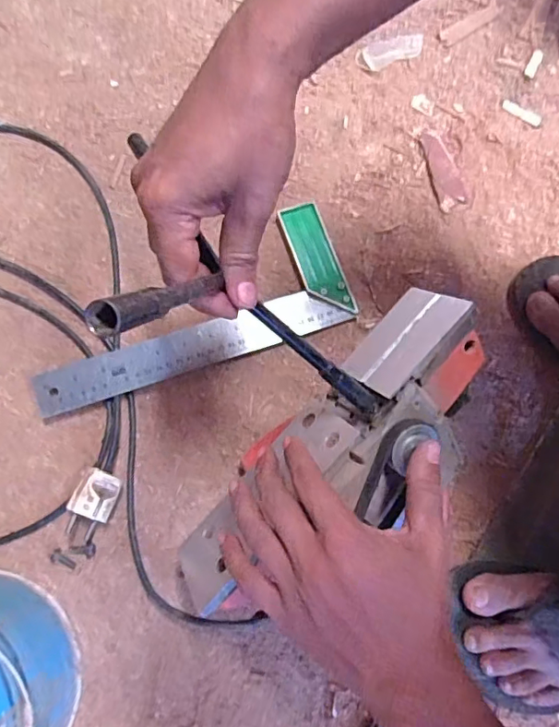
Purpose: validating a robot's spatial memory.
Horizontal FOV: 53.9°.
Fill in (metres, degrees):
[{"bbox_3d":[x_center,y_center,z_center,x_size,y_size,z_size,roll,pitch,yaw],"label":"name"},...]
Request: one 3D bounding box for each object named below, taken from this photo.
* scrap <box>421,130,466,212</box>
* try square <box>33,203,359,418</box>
[{"bbox_3d":[0.167,-0.199,0.563,0.029,0.008,0.091,-12,77,-4],"label":"scrap"},{"bbox_3d":[-0.084,-0.052,0.514,0.295,0.021,0.119,-20,78,-6],"label":"try square"}]

